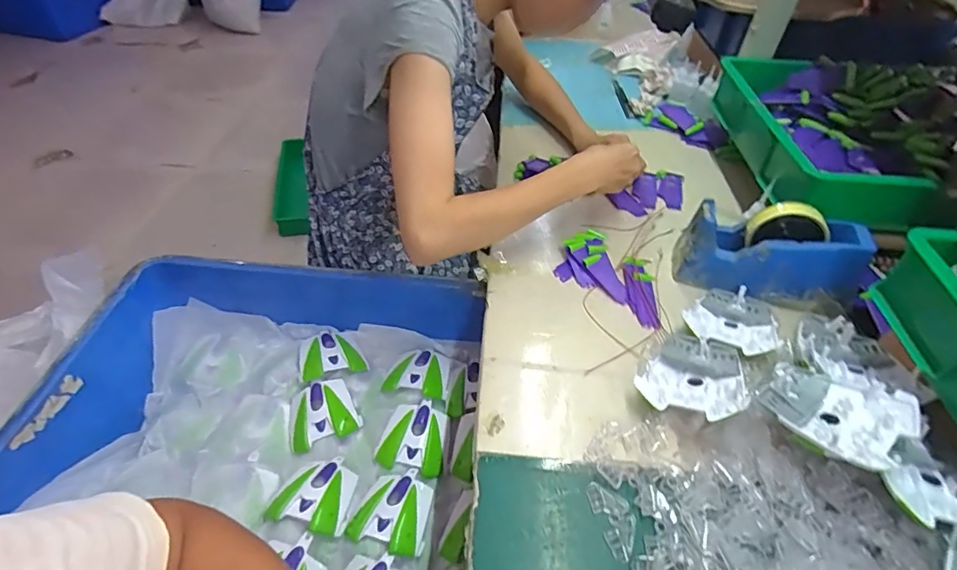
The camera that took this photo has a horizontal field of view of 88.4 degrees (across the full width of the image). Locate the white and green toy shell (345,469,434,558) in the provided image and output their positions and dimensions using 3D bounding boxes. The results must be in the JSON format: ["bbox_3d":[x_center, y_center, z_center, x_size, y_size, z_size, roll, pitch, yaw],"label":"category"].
[{"bbox_3d":[-0.101,0.270,0.594,0.093,0.027,0.096,12,47,9],"label":"white and green toy shell"}]

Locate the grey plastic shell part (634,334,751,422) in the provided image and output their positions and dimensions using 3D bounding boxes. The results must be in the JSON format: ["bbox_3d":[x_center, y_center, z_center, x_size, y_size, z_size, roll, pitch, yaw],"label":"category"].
[{"bbox_3d":[0.224,0.092,0.515,0.096,0.045,0.109,23,49,18],"label":"grey plastic shell part"}]

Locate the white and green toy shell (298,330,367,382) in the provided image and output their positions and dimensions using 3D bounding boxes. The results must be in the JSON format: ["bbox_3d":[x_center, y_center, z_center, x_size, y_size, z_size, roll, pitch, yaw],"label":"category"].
[{"bbox_3d":[-0.227,0.100,0.750,0.093,0.031,0.088,-14,48,-15],"label":"white and green toy shell"}]

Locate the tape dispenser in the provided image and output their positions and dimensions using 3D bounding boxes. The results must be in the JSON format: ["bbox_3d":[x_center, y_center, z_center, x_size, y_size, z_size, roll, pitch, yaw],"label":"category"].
[{"bbox_3d":[0.361,-0.040,0.605,0.202,0.098,0.072,14,47,11],"label":"tape dispenser"}]

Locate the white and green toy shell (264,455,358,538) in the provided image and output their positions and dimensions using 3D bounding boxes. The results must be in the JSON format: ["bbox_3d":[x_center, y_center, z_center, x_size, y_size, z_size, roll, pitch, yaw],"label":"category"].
[{"bbox_3d":[-0.202,0.255,0.609,0.086,0.031,0.098,6,46,4],"label":"white and green toy shell"}]

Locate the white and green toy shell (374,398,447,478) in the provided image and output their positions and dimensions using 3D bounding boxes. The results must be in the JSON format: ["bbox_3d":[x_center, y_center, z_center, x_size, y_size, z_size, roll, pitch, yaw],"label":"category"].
[{"bbox_3d":[-0.088,0.207,0.672,0.090,0.022,0.093,8,46,6],"label":"white and green toy shell"}]

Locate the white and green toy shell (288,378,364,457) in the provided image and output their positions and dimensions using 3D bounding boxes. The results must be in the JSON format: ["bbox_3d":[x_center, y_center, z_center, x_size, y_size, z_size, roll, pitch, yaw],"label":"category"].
[{"bbox_3d":[-0.220,0.179,0.688,0.092,0.026,0.084,-17,49,-18],"label":"white and green toy shell"}]

